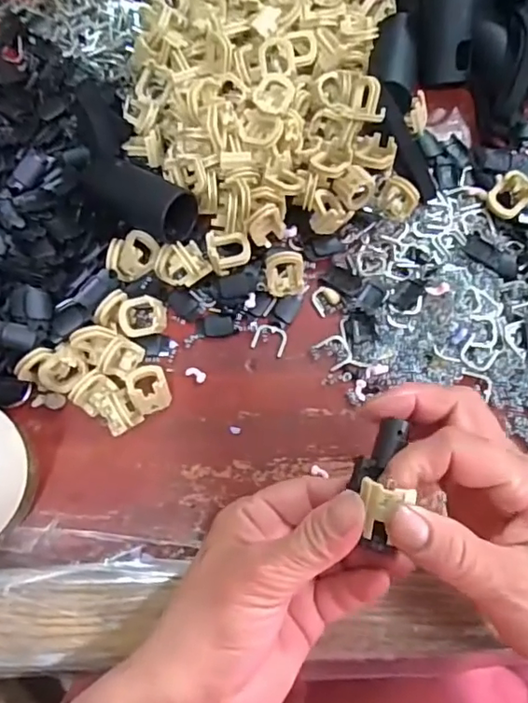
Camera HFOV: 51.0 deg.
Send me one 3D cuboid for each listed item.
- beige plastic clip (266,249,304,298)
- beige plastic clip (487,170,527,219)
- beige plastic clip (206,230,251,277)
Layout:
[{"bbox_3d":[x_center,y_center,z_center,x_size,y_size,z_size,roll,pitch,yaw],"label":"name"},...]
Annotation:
[{"bbox_3d":[0.013,-0.045,0.318,0.022,0.017,0.021,0,74,-2],"label":"beige plastic clip"},{"bbox_3d":[0.150,-0.096,0.339,0.026,0.008,0.026,2,101,12],"label":"beige plastic clip"},{"bbox_3d":[-0.020,-0.059,0.321,0.024,0.012,0.024,-14,75,-5],"label":"beige plastic clip"}]

